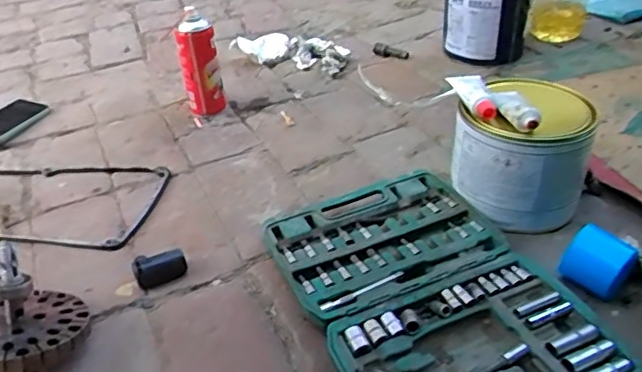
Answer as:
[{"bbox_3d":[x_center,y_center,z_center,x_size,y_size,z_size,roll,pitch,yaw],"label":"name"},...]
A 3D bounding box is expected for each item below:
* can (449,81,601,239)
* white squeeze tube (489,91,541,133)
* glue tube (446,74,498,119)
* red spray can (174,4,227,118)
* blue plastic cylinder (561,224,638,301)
[{"bbox_3d":[0.246,-0.041,0.712,0.132,0.117,0.146,-32,44,-33],"label":"can"},{"bbox_3d":[0.222,-0.092,0.674,0.029,0.027,0.091,-8,36,-5],"label":"white squeeze tube"},{"bbox_3d":[0.185,-0.115,0.713,0.036,0.019,0.107,-7,36,-4],"label":"glue tube"},{"bbox_3d":[-0.205,-0.197,0.998,0.066,0.172,0.070,-13,36,-11],"label":"red spray can"},{"bbox_3d":[0.294,0.078,0.628,0.045,0.052,0.063,-27,42,-29],"label":"blue plastic cylinder"}]

